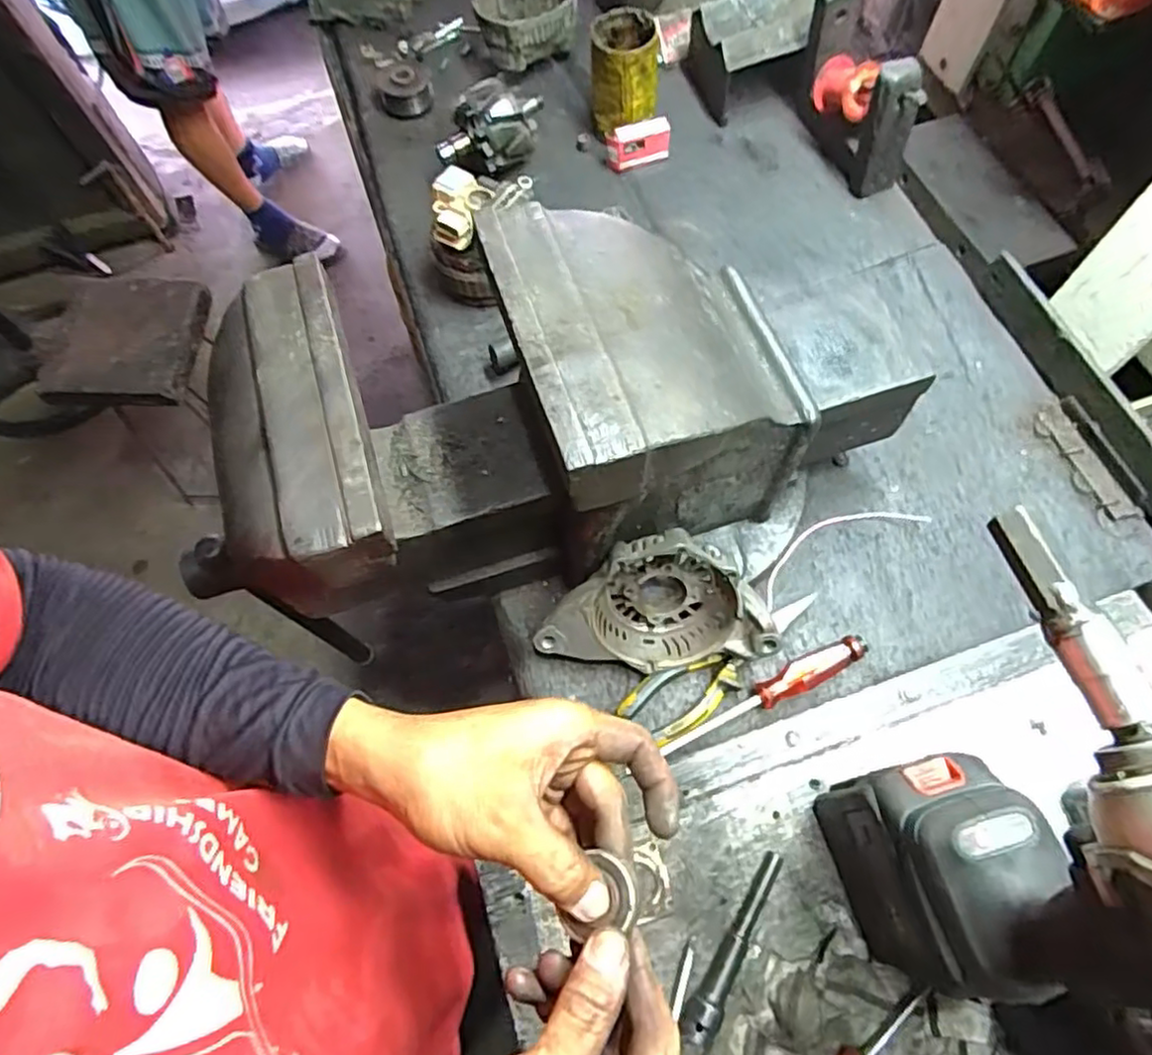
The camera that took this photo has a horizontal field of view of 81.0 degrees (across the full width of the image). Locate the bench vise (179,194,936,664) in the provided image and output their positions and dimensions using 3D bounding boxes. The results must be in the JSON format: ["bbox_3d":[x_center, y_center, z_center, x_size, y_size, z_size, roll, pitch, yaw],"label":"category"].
[{"bbox_3d":[-0.003,-0.065,0.499,0.528,0.250,0.190,-19,68,-6],"label":"bench vise"}]

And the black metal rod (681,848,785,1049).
[{"bbox_3d":[0.110,0.284,0.457,0.020,0.018,0.126,34,72,15],"label":"black metal rod"}]

